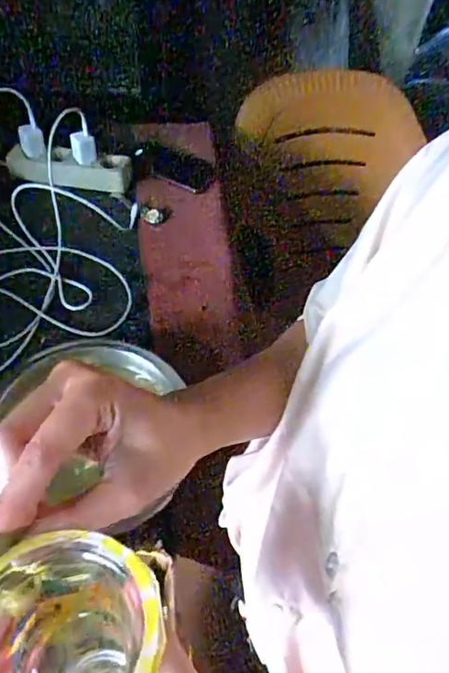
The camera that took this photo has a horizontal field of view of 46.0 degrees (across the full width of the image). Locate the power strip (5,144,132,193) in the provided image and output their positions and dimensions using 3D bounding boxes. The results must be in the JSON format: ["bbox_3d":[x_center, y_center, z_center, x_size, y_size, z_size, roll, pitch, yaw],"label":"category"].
[{"bbox_3d":[-0.257,-0.282,0.874,0.200,0.035,0.054,8,53,0],"label":"power strip"}]

